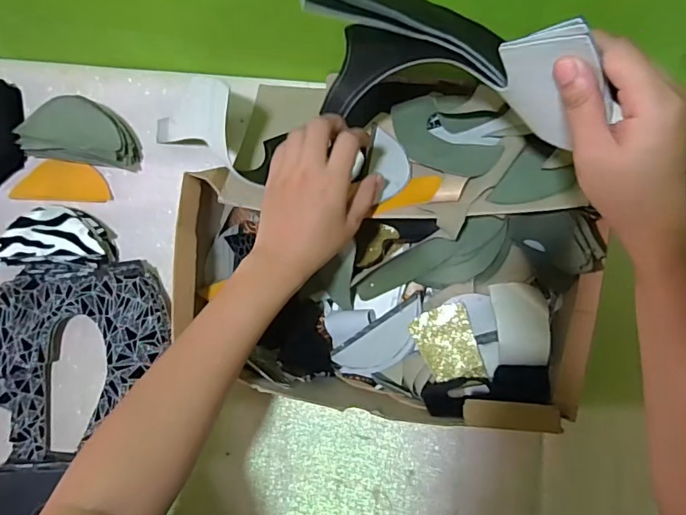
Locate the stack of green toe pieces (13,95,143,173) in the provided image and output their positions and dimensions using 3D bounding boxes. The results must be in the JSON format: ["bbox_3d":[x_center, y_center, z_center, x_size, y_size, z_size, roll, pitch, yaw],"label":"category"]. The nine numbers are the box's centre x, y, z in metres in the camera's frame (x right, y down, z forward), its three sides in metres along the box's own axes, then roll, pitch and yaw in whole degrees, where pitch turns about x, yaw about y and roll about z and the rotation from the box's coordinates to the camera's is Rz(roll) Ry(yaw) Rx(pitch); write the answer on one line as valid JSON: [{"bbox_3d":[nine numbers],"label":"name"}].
[{"bbox_3d":[-0.288,-0.137,0.537,0.131,0.049,0.063,9,81,4],"label":"stack of green toe pieces"}]

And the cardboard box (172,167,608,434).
[{"bbox_3d":[0.033,0.029,0.455,0.348,0.106,0.206,7,81,4],"label":"cardboard box"}]

